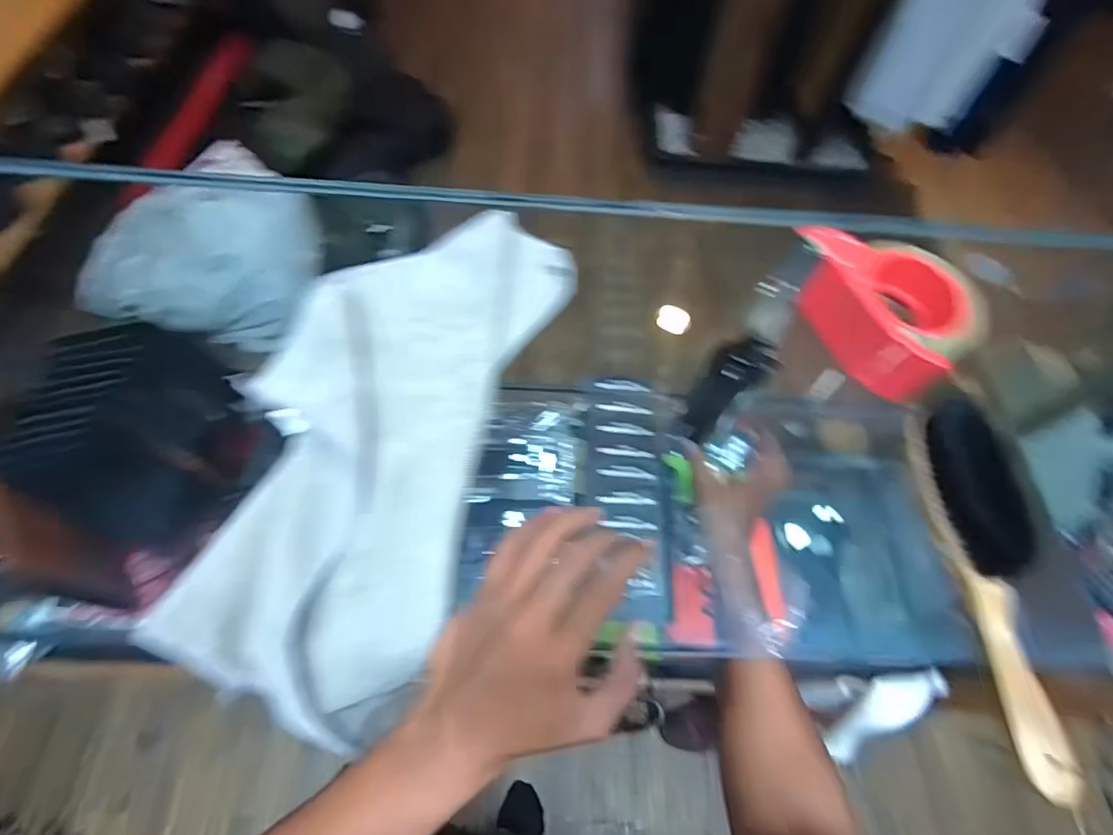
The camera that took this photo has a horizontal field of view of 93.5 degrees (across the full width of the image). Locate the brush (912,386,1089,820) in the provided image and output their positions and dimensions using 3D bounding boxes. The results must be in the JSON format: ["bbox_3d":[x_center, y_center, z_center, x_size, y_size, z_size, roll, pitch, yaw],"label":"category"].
[{"bbox_3d":[0.277,0.098,0.331,0.050,0.042,0.236,4,62,-1],"label":"brush"}]

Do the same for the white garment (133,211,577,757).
[{"bbox_3d":[-0.126,0.017,0.409,0.174,0.126,0.376,17,63,5],"label":"white garment"}]

